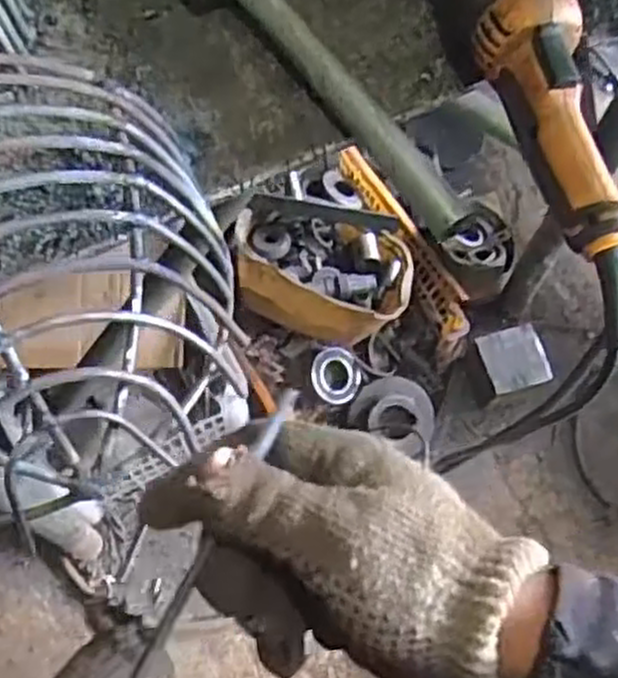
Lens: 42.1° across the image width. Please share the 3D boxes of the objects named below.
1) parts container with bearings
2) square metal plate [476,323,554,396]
[{"bbox_3d":[0.024,-0.112,1.235,0.259,0.093,0.201,6,69,0],"label":"parts container with bearings"},{"bbox_3d":[0.332,0.032,1.292,0.096,0.011,0.098,-20,92,10],"label":"square metal plate"}]

